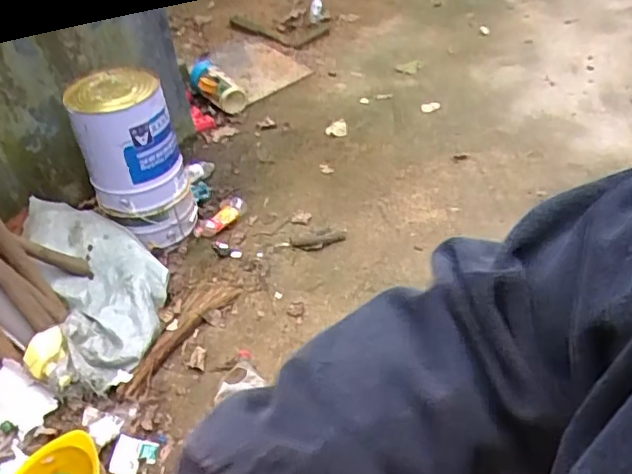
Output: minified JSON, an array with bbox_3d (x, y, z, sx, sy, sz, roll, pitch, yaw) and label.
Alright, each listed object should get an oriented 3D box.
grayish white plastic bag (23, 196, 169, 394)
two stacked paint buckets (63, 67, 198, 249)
[{"bbox_3d":[-0.627,0.090,1.678,0.308,0.118,0.726,-25,46,-20],"label":"grayish white plastic bag"},{"bbox_3d":[-0.567,-0.234,1.811,0.285,0.482,0.293,-20,44,-14],"label":"two stacked paint buckets"}]

